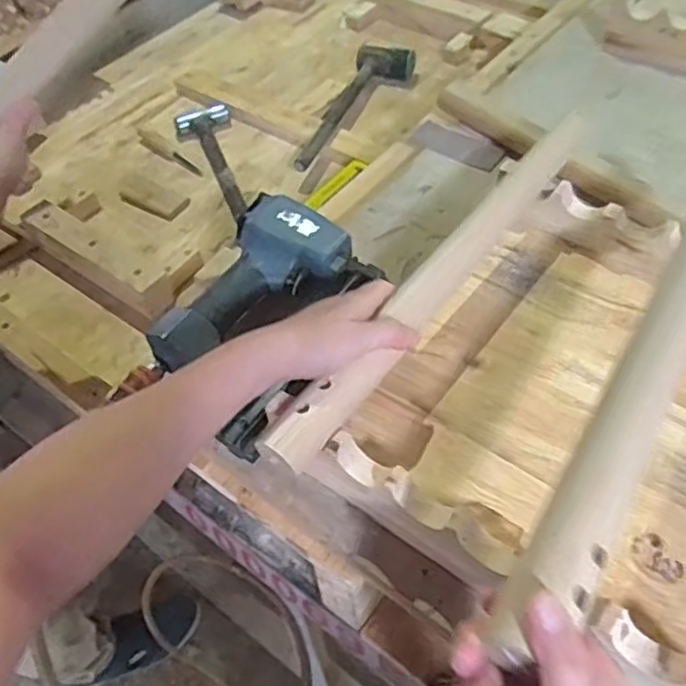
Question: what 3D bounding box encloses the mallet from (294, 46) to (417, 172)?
[{"bbox_3d":[0.027,-0.366,1.069,0.095,0.044,0.321,14,54,15],"label":"mallet"}]

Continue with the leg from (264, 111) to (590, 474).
[{"bbox_3d":[0.088,-0.063,0.556,0.035,0.027,0.426,29,61,24],"label":"leg"}]

